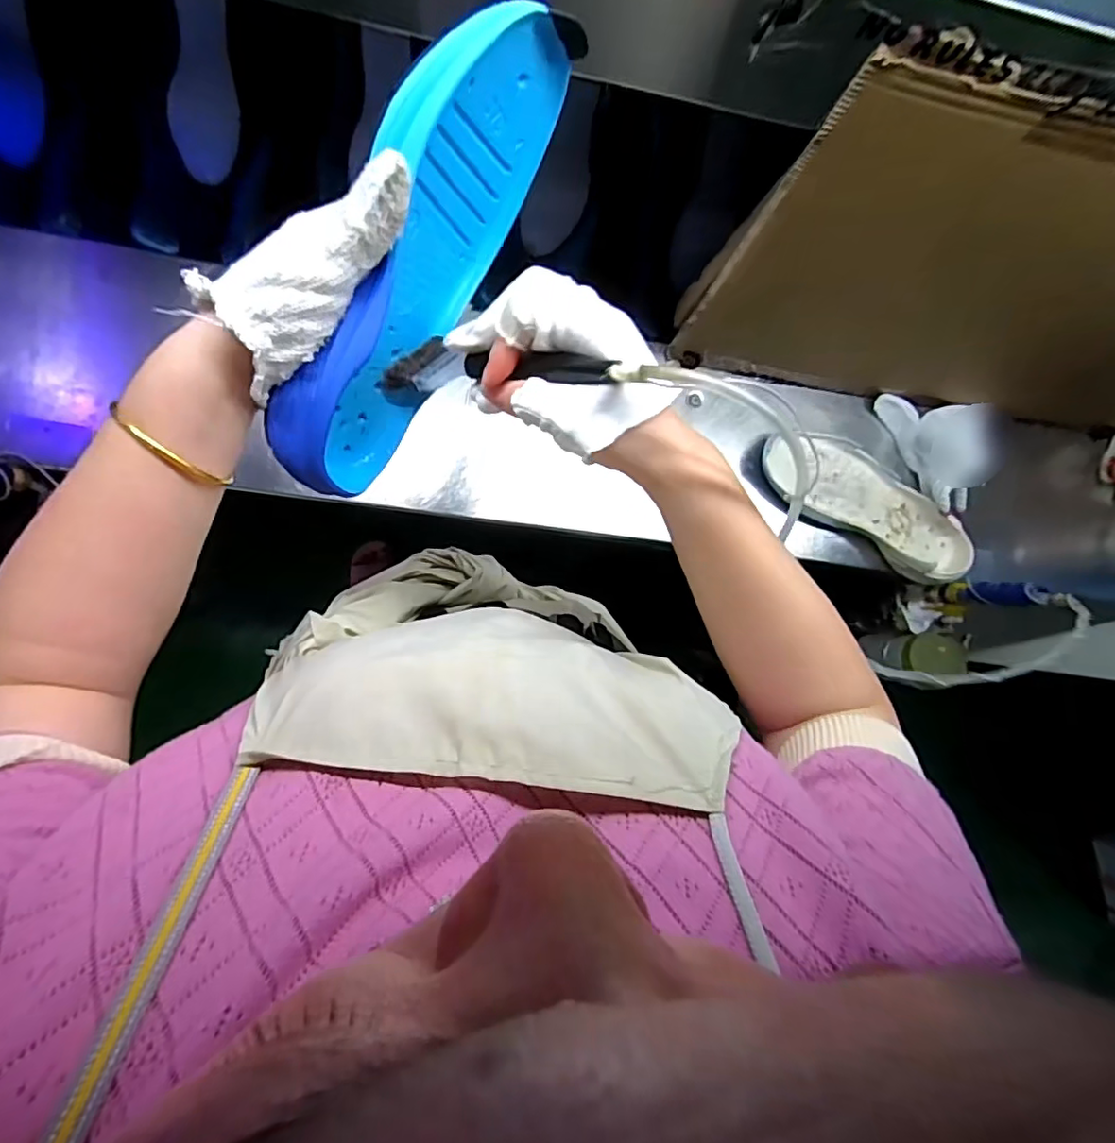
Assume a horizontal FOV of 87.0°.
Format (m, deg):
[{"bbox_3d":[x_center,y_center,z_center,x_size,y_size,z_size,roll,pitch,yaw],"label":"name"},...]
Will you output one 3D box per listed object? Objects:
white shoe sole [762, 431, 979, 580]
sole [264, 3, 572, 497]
[{"bbox_3d":[0.369,-0.084,0.705,0.278,0.038,0.098,33,83,-5],"label":"white shoe sole"},{"bbox_3d":[-0.079,-0.163,0.317,0.048,0.099,0.247,34,101,10],"label":"sole"}]

